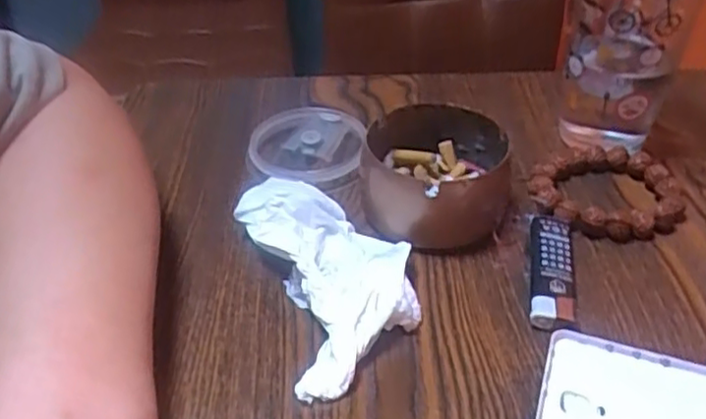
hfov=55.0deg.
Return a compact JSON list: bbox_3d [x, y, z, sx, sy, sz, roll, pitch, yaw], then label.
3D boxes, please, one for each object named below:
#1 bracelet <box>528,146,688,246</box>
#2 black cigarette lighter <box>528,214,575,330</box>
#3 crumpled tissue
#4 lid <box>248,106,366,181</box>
[{"bbox_3d":[0.157,-0.013,0.419,0.088,0.016,0.078,16,42,20],"label":"bracelet"},{"bbox_3d":[0.108,0.032,0.366,0.023,0.014,0.083,8,40,10],"label":"black cigarette lighter"},{"bbox_3d":[-0.011,0.031,0.361,0.073,0.026,0.137,-14,41,-16],"label":"crumpled tissue"},{"bbox_3d":[-0.027,-0.043,0.457,0.078,0.017,0.074,0,39,0],"label":"lid"}]

